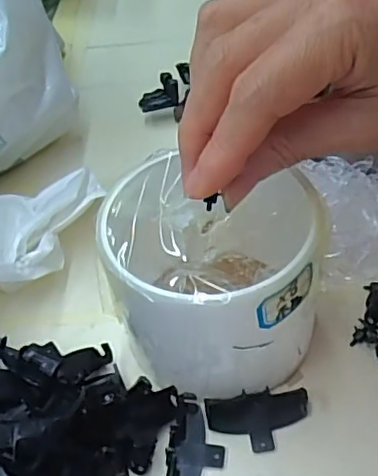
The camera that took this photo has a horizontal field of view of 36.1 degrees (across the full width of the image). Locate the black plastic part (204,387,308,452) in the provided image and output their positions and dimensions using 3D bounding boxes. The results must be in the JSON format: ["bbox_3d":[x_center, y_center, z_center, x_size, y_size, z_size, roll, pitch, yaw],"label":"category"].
[{"bbox_3d":[0.028,0.073,0.235,0.041,0.008,0.023,-10,47,-3],"label":"black plastic part"}]

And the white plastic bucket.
[{"bbox_3d":[0.010,0.021,0.242,0.086,0.072,0.091,6,48,12],"label":"white plastic bucket"}]

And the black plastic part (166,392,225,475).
[{"bbox_3d":[0.003,0.082,0.228,0.021,0.011,0.044,4,48,10],"label":"black plastic part"}]

